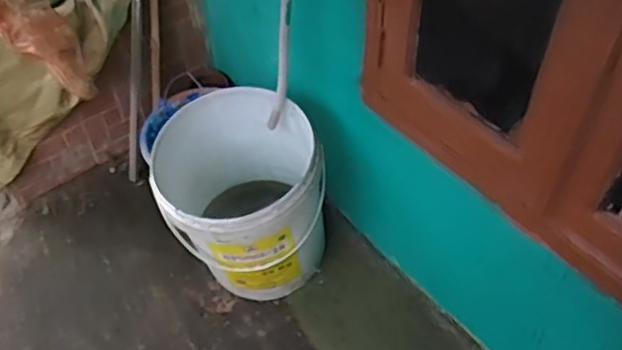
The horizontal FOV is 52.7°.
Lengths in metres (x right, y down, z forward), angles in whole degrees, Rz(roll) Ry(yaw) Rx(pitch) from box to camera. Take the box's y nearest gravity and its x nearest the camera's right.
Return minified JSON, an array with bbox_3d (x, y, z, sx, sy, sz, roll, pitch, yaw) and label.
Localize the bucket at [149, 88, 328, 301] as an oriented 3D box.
[{"bbox_3d":[-0.128,0.077,1.273,0.298,0.398,0.287,-1,48,2],"label":"bucket"}]

